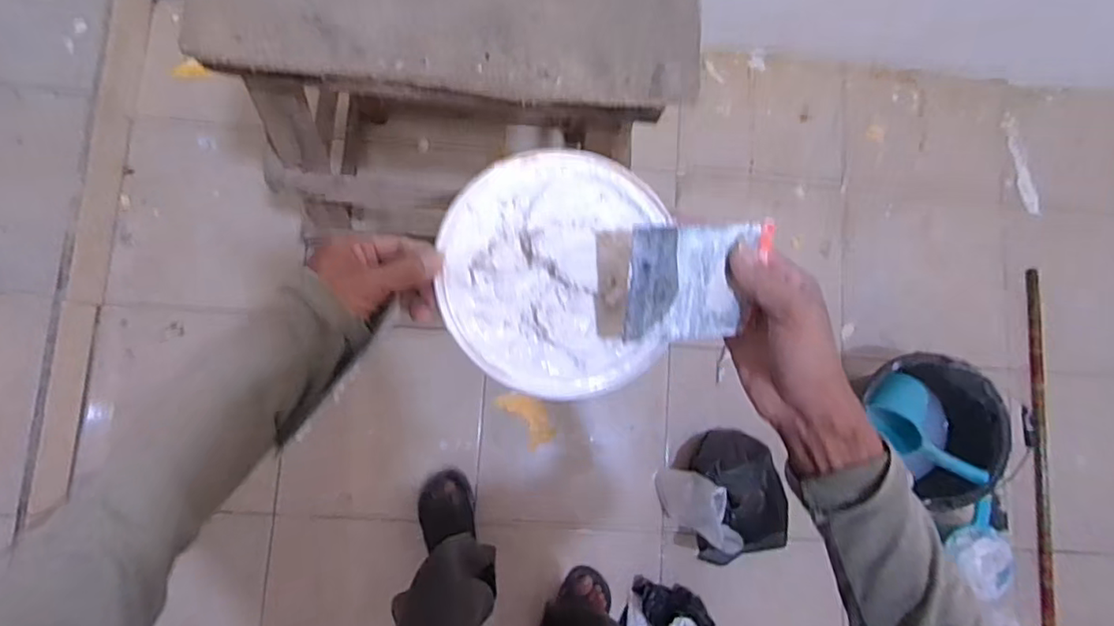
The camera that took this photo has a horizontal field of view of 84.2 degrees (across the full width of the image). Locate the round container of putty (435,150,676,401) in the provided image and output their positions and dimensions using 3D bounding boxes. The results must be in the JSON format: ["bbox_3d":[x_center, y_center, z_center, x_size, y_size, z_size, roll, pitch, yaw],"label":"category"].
[{"bbox_3d":[0.000,-0.031,0.436,0.156,0.037,0.175,4,85,-7],"label":"round container of putty"}]

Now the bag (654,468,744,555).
[{"bbox_3d":[0.262,0.374,1.193,0.061,0.265,0.110,-17,85,-6],"label":"bag"}]

